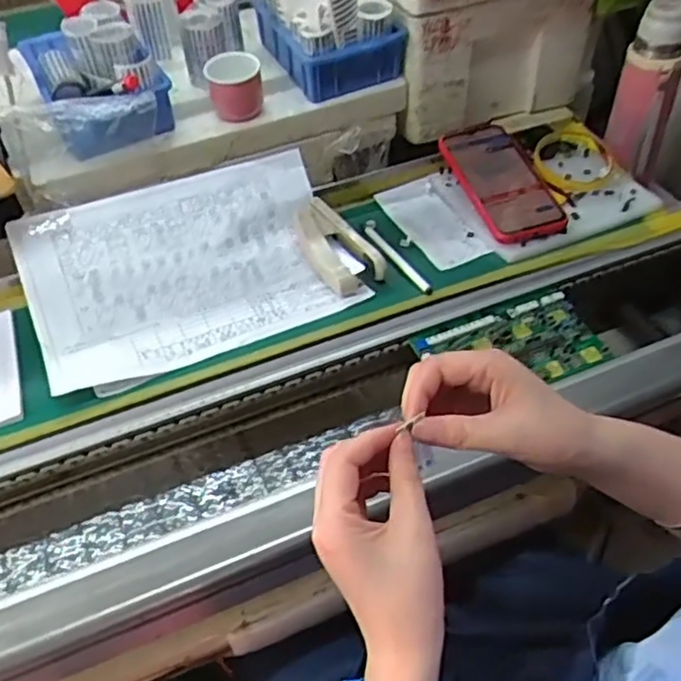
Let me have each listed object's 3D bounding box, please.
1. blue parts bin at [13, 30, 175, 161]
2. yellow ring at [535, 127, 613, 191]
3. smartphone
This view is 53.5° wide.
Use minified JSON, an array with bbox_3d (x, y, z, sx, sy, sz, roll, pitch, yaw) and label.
[{"bbox_3d":[-0.282,-0.296,0.779,0.125,0.070,0.221,-24,52,-18],"label":"blue parts bin"},{"bbox_3d":[0.254,-0.198,0.737,0.076,0.024,0.089,-1,49,1],"label":"yellow ring"},{"bbox_3d":[0.171,-0.167,0.708,0.086,0.015,0.168,-11,56,-15],"label":"smartphone"}]

